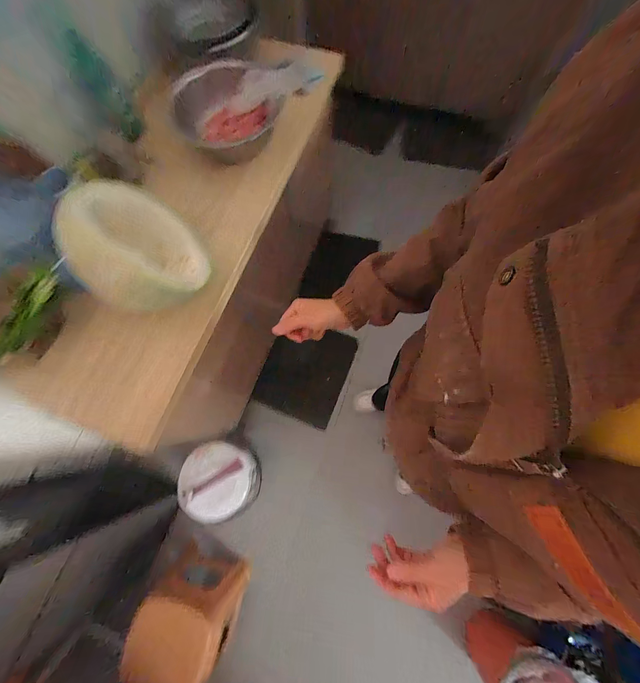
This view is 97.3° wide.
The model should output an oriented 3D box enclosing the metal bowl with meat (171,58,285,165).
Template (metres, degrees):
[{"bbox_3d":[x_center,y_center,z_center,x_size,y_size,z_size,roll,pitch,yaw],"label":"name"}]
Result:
[{"bbox_3d":[-0.230,-0.600,0.720,0.233,0.104,0.224,-1,75,2],"label":"metal bowl with meat"}]

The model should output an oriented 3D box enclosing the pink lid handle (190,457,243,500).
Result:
[{"bbox_3d":[-0.363,0.481,0.990,0.186,0.021,0.039,-28,75,-23],"label":"pink lid handle"}]

